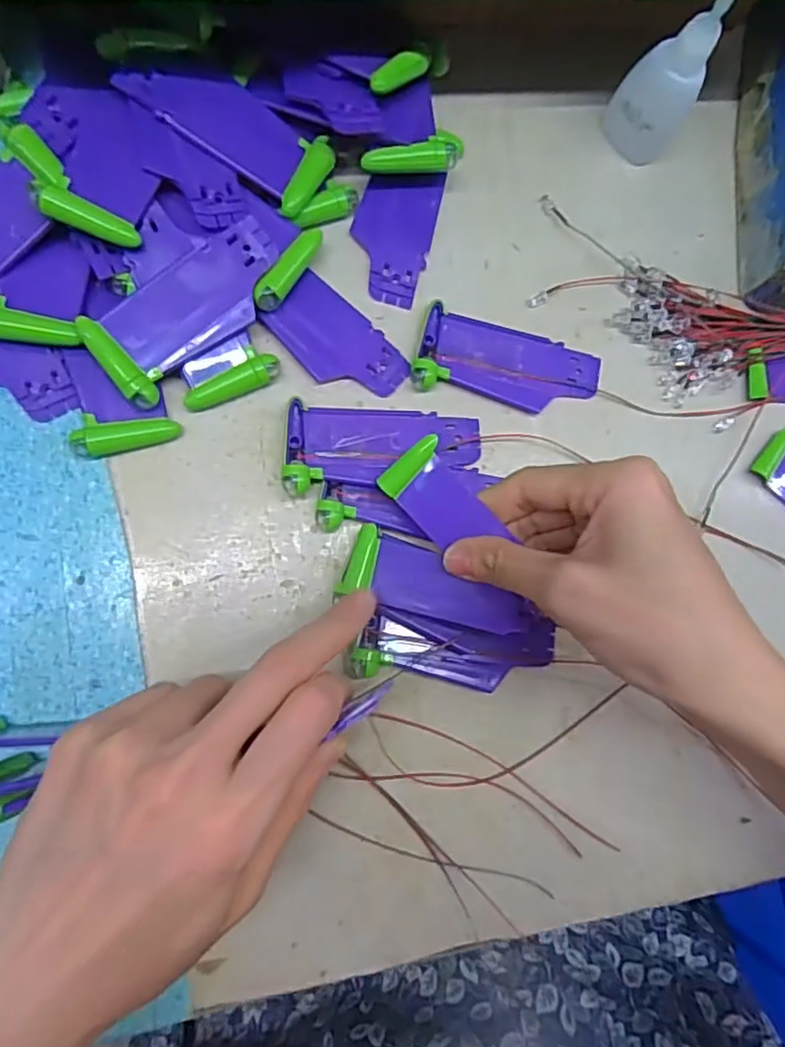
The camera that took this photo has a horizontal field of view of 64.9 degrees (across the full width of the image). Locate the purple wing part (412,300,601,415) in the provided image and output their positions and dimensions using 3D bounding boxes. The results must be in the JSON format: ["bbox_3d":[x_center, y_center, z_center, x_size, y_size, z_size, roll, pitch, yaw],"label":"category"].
[{"bbox_3d":[0.057,-0.075,0.295,0.089,0.008,0.040,11,83,-6],"label":"purple wing part"}]

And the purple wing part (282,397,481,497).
[{"bbox_3d":[-0.003,-0.033,0.281,0.088,0.013,0.040,1,84,-7],"label":"purple wing part"}]

